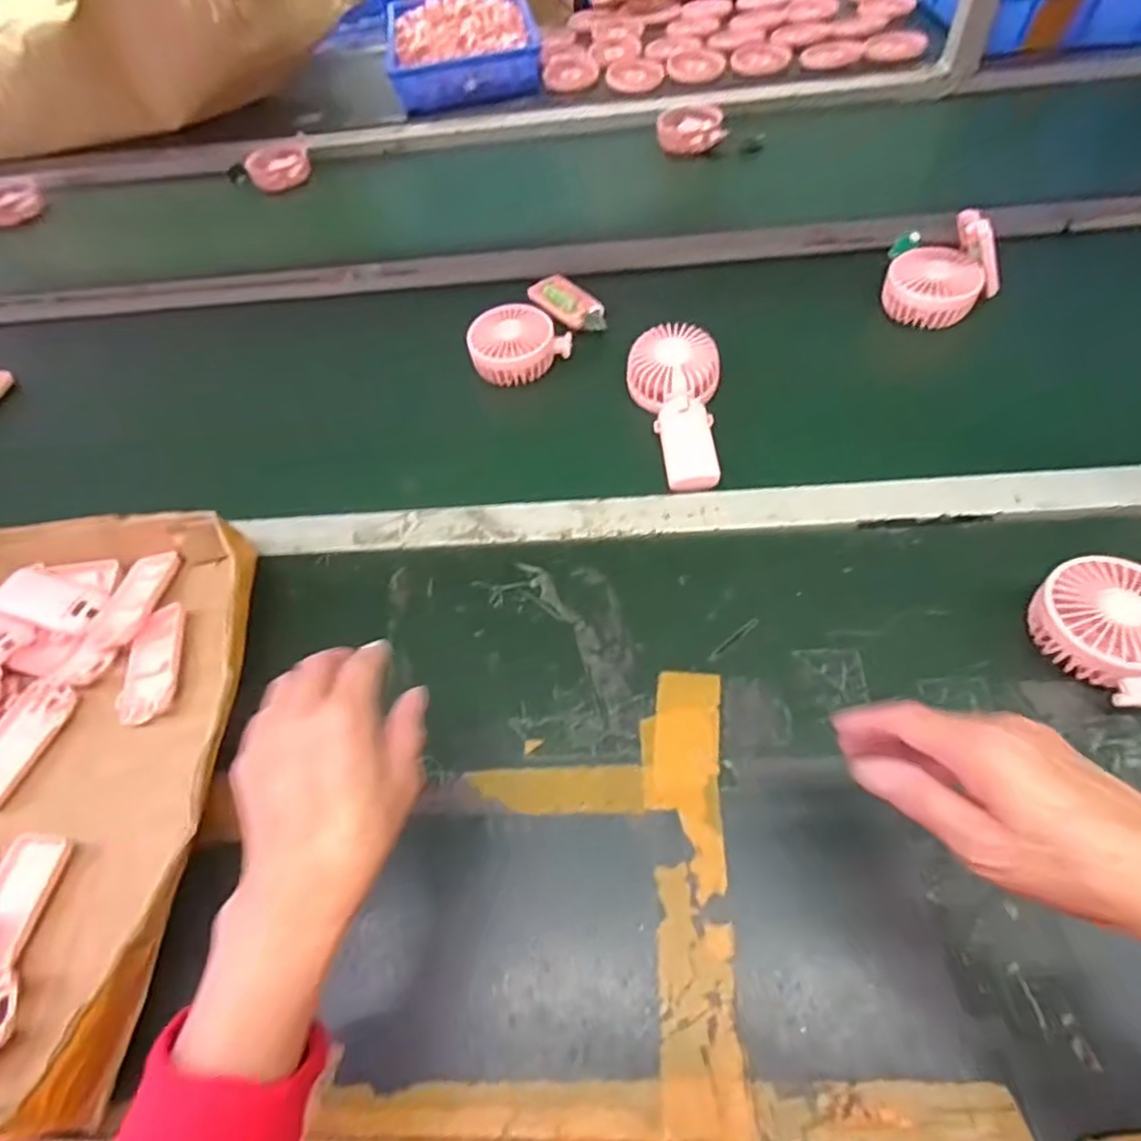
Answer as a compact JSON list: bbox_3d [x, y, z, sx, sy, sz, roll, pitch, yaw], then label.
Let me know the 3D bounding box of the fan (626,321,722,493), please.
[{"bbox_3d":[0.105,-0.153,0.622,0.083,0.033,0.177,-7,70,0],"label":"fan"}]

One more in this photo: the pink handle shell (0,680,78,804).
[{"bbox_3d":[-0.417,0.128,0.492,0.047,0.008,0.095,13,59,13],"label":"pink handle shell"}]

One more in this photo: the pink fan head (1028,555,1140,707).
[{"bbox_3d":[0.371,0.040,0.456,0.092,0.044,0.090,38,67,26],"label":"pink fan head"}]

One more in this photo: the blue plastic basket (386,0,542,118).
[{"bbox_3d":[-0.181,-0.883,1.104,0.238,0.074,0.334,-11,56,-1],"label":"blue plastic basket"}]

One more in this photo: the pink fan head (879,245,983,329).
[{"bbox_3d":[0.373,-0.293,0.674,0.091,0.039,0.087,1,78,3],"label":"pink fan head"}]

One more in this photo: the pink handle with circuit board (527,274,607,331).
[{"bbox_3d":[0.000,-0.302,0.735,0.050,0.018,0.115,-34,60,-17],"label":"pink handle with circuit board"}]

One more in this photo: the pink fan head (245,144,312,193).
[{"bbox_3d":[-0.437,-0.606,0.989,0.089,0.039,0.086,-20,57,-7],"label":"pink fan head"}]

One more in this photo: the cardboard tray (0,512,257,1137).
[{"bbox_3d":[-0.419,0.142,0.465,0.365,0.074,0.412,-7,56,0],"label":"cardboard tray"}]

